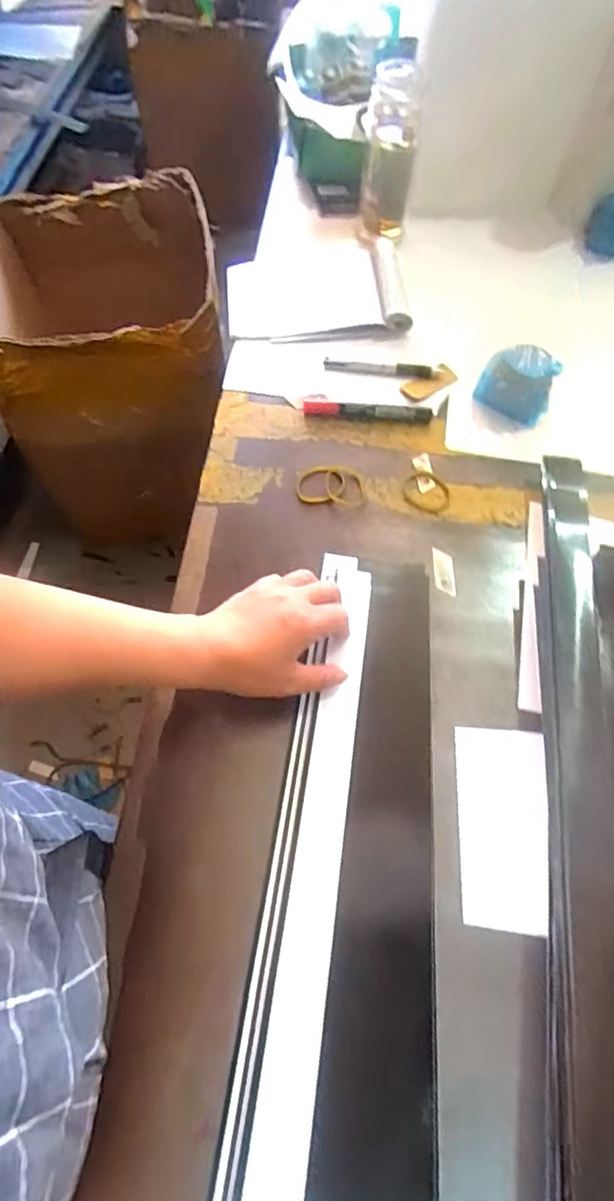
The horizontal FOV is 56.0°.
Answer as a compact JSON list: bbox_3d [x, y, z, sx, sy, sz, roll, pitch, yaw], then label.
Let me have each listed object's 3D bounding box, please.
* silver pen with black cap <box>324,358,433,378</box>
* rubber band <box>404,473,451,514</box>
[{"bbox_3d":[0.083,-0.273,0.677,0.123,0.016,0.020,8,66,2],"label":"silver pen with black cap"},{"bbox_3d":[0.124,-0.111,0.592,0.047,0.004,0.043,22,67,9],"label":"rubber band"}]

